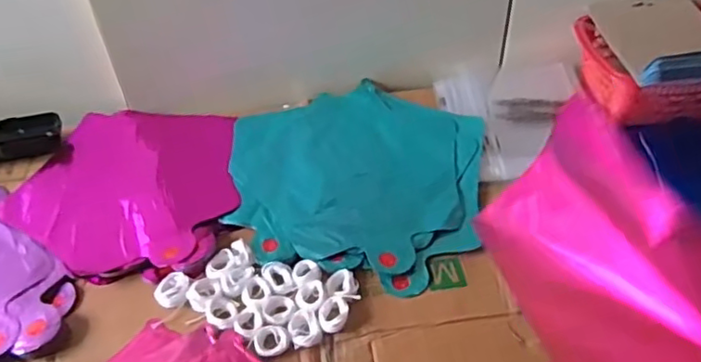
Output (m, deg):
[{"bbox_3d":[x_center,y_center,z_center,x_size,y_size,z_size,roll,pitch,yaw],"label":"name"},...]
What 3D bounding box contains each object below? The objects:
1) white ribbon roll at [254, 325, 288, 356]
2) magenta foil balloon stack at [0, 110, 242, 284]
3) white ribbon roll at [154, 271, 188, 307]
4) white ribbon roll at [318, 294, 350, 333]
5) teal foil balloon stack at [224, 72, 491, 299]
[{"bbox_3d":[-0.063,0.127,0.482,0.027,0.007,0.028,-1,46,1],"label":"white ribbon roll"},{"bbox_3d":[-0.223,0.001,0.624,0.232,0.025,0.230,12,47,12],"label":"magenta foil balloon stack"},{"bbox_3d":[-0.156,0.094,0.525,0.030,0.008,0.033,-1,46,1],"label":"white ribbon roll"},{"bbox_3d":[-0.014,0.111,0.498,0.024,0.010,0.030,9,47,9],"label":"white ribbon roll"},{"bbox_3d":[0.003,-0.016,0.624,0.259,0.009,0.274,6,46,7],"label":"teal foil balloon stack"}]

